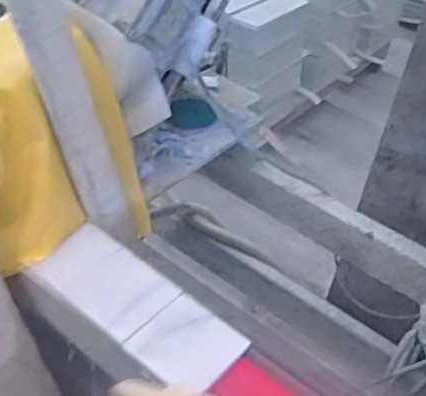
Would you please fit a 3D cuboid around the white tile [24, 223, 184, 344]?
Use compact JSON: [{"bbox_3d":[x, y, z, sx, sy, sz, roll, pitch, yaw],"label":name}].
[{"bbox_3d":[-0.128,0.098,0.725,0.158,0.015,0.101,30,45,25],"label":"white tile"}]

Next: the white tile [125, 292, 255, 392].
[{"bbox_3d":[-0.028,0.159,0.665,0.106,0.010,0.099,34,46,28],"label":"white tile"}]

